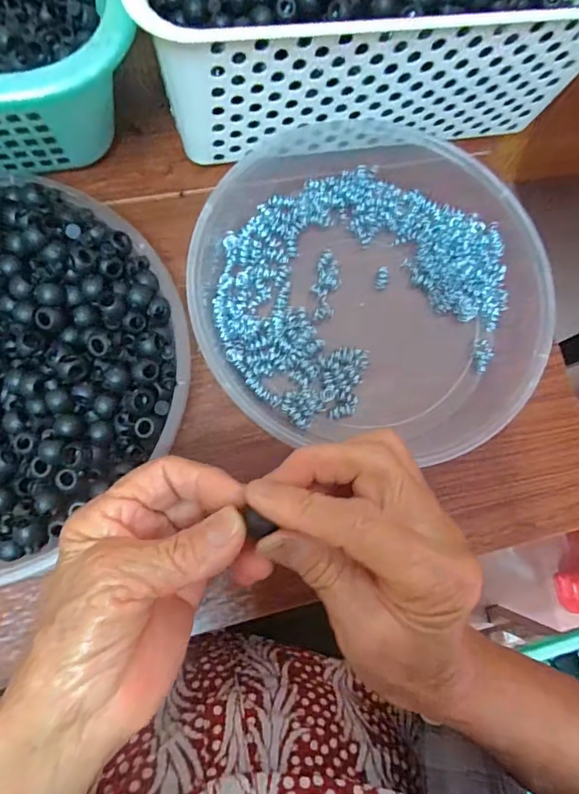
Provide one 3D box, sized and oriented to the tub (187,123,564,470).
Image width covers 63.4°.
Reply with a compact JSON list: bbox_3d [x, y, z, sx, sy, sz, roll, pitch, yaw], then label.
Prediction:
[{"bbox_3d":[0.051,-0.076,0.311,0.218,0.055,0.222,1,79,-7],"label":"tub"}]

